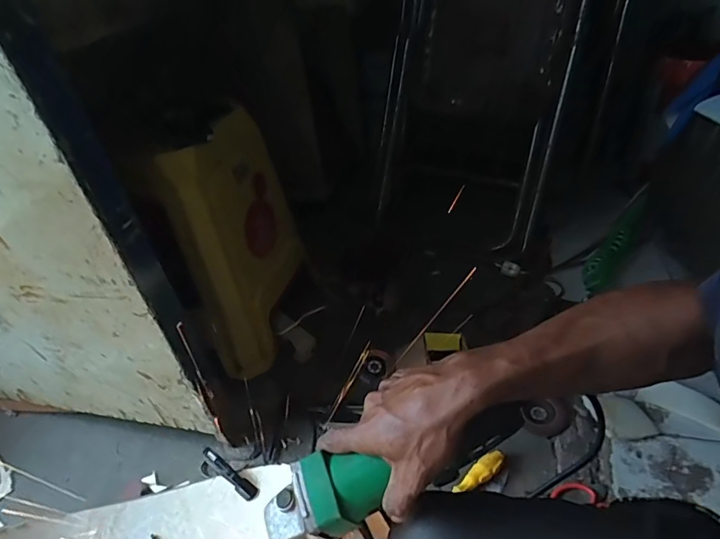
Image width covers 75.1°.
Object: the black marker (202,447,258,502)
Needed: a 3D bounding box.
[{"bbox_3d":[-0.148,0.229,0.528,0.082,0.016,0.016,22,45,31],"label":"black marker"}]

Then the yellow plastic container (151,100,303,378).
[{"bbox_3d":[-0.226,-0.059,0.916,0.145,0.442,0.272,-2,38,4],"label":"yellow plastic container"}]

